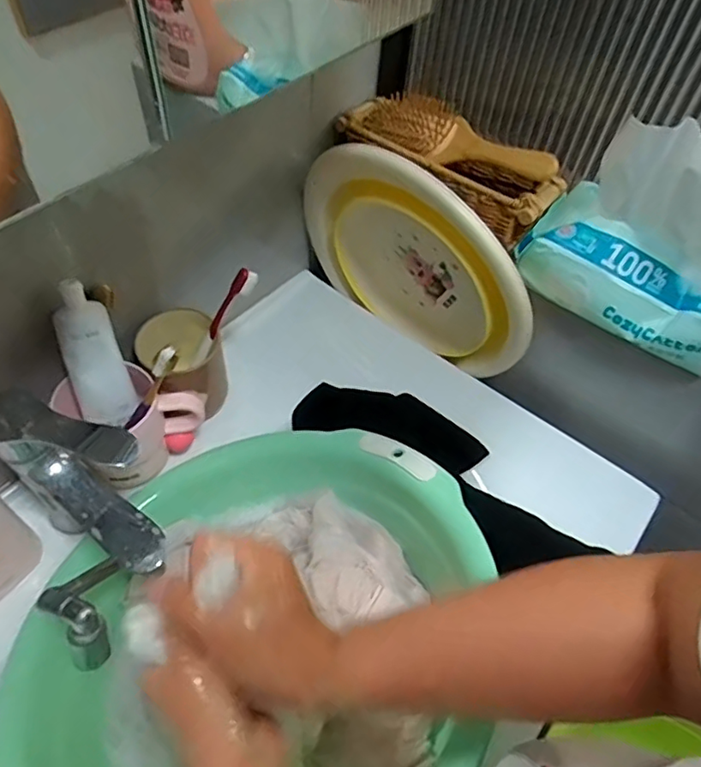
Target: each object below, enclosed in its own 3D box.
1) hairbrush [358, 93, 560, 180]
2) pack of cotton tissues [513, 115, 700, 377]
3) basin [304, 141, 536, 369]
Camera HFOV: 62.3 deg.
[{"bbox_3d":[0.106,-0.248,0.589,0.061,0.034,0.212,-37,64,-27],"label":"hairbrush"},{"bbox_3d":[0.263,-0.132,0.502,0.201,0.155,0.107,39,60,22],"label":"pack of cotton tissues"},{"bbox_3d":[0.064,-0.130,0.625,0.069,0.243,0.291,-36,63,-27],"label":"basin"}]

